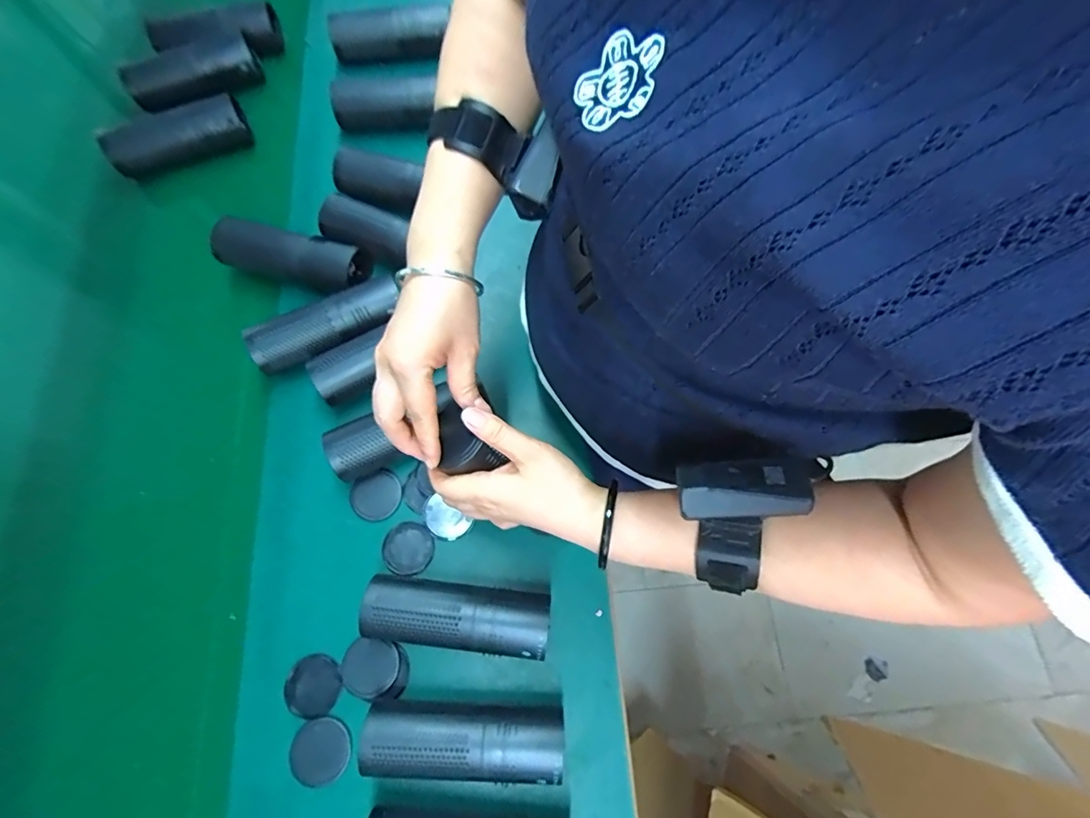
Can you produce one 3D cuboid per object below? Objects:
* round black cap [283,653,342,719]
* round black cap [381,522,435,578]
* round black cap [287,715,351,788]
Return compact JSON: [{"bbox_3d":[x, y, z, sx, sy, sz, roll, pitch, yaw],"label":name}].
[{"bbox_3d":[-0.212,0.252,0.446,0.050,0.014,0.047,0,71,0],"label":"round black cap"},{"bbox_3d":[-0.135,0.138,0.483,0.050,0.006,0.048,0,71,0],"label":"round black cap"},{"bbox_3d":[-0.197,0.301,0.431,0.049,0.013,0.050,0,71,0],"label":"round black cap"}]

